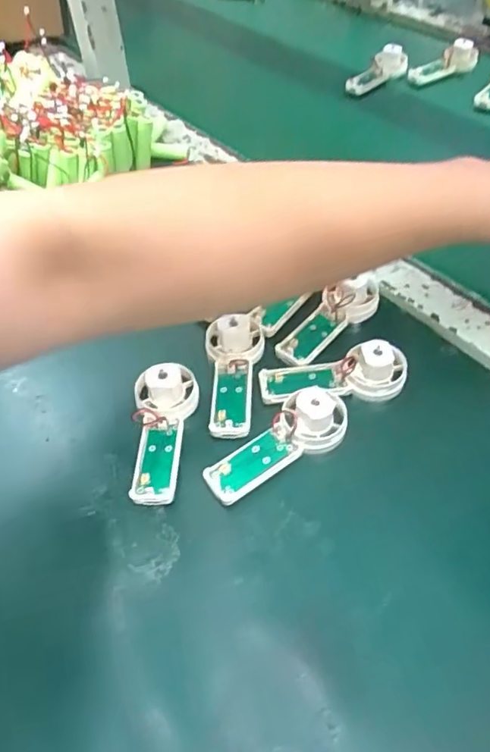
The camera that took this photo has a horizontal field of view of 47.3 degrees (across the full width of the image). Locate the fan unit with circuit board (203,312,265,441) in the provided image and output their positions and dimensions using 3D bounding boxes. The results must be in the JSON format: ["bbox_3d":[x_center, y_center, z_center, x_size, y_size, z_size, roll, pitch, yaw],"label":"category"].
[{"bbox_3d":[-0.006,-0.004,0.355,0.038,0.020,0.087,-5,50,-1],"label":"fan unit with circuit board"}]

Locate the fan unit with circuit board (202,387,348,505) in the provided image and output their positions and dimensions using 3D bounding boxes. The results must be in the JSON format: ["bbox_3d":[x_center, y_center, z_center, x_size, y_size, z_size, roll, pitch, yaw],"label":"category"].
[{"bbox_3d":[0.021,0.037,0.322,0.094,0.019,0.034,-32,56,-21],"label":"fan unit with circuit board"}]

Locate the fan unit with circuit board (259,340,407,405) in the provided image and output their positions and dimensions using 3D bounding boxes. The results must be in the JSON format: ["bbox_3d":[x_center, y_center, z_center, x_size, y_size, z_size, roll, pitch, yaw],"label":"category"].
[{"bbox_3d":[0.056,-0.004,0.353,0.093,0.020,0.034,-7,51,-3],"label":"fan unit with circuit board"}]

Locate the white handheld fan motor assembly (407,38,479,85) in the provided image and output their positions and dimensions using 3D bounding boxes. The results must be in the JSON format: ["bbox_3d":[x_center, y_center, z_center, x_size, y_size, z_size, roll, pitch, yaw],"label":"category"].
[{"bbox_3d":[0.243,-0.379,0.682,0.090,0.037,0.028,-27,54,-18],"label":"white handheld fan motor assembly"}]

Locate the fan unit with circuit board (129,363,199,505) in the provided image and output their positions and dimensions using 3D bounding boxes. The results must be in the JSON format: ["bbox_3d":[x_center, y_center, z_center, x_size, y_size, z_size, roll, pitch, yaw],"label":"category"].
[{"bbox_3d":[-0.048,0.030,0.331,0.038,0.019,0.084,-5,50,-1],"label":"fan unit with circuit board"}]

